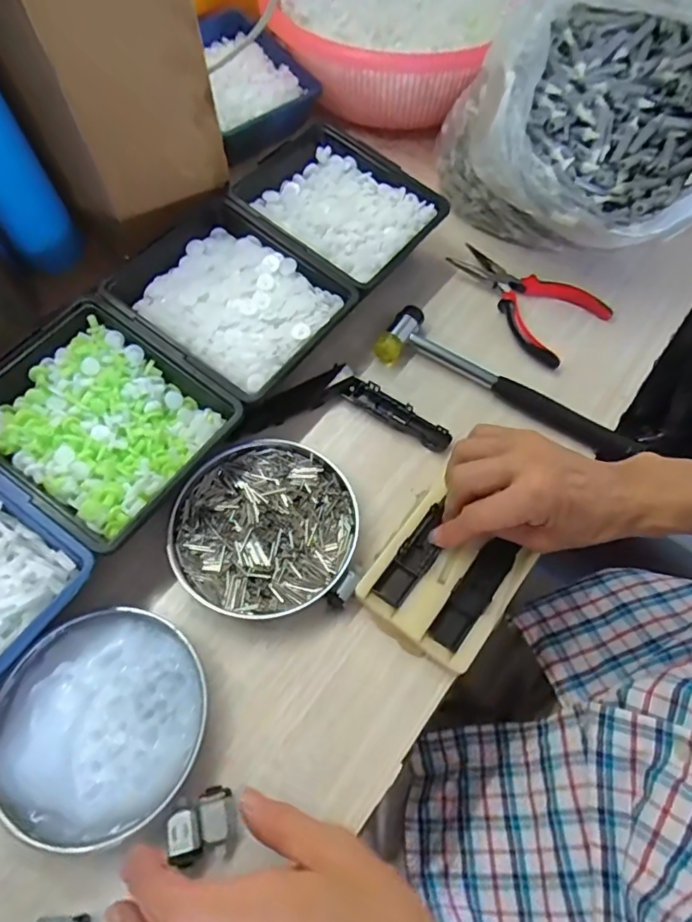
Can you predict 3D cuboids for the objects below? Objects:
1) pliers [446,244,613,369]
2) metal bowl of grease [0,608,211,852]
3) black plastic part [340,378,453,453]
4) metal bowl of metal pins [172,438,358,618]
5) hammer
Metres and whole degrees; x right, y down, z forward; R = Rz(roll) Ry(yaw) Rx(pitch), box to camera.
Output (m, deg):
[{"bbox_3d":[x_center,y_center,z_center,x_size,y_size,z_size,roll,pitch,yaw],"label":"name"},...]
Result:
[{"bbox_3d":[0.165,-0.159,0.507,0.091,0.014,0.148,-41,69,-20],"label":"pliers"},{"bbox_3d":[-0.154,0.163,0.335,0.127,0.028,0.127,0,62,0],"label":"metal bowl of grease"},{"bbox_3d":[0.043,-0.041,0.450,0.101,0.013,0.024,30,65,15],"label":"black plastic part"},{"bbox_3d":[-0.060,0.049,0.396,0.131,0.024,0.129,0,62,0],"label":"metal bowl of metal pins"},{"bbox_3d":[0.137,-0.071,0.460,0.222,0.024,0.052,25,64,13],"label":"hammer"}]

